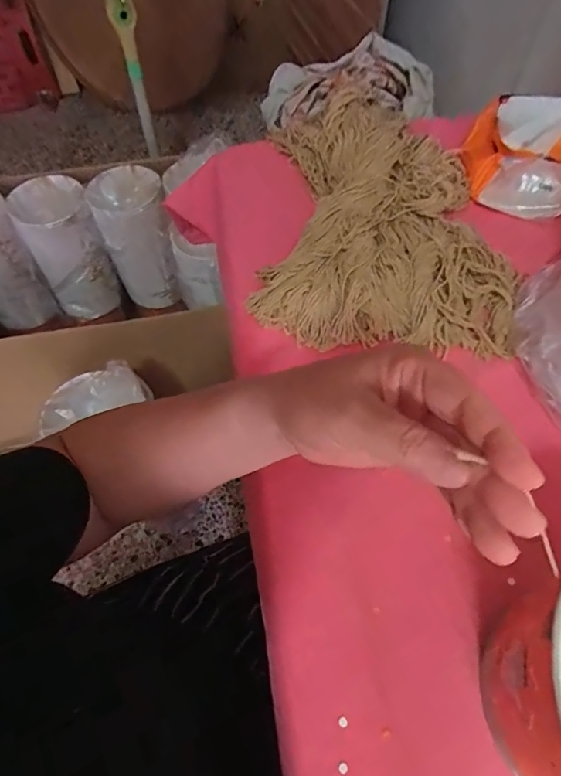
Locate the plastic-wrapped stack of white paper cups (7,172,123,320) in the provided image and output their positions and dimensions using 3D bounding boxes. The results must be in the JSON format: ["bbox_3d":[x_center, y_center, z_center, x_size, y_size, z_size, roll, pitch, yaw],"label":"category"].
[{"bbox_3d":[-0.503,-0.330,1.118,0.154,0.291,0.156,-21,61,-12],"label":"plastic-wrapped stack of white paper cups"}]

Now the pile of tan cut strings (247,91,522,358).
[{"bbox_3d":[0.107,-0.181,0.475,0.236,0.056,0.320,6,59,4],"label":"pile of tan cut strings"}]

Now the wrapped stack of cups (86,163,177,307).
[{"bbox_3d":[-0.340,-0.354,1.135,0.155,0.302,0.170,-20,61,-11],"label":"wrapped stack of cups"}]

